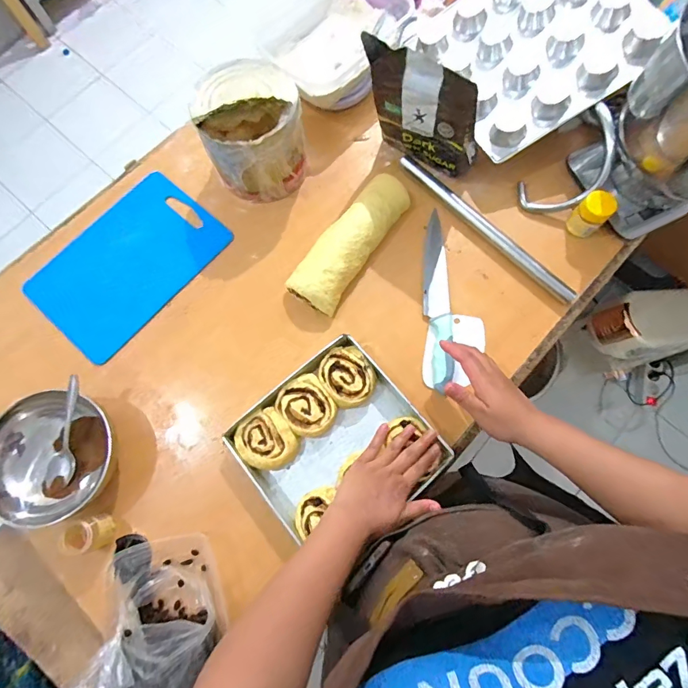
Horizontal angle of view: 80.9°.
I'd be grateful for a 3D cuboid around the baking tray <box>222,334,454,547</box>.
[{"bbox_3d":[-0.011,0.144,0.567,0.231,0.043,0.226,-39,78,-9],"label":"baking tray"}]

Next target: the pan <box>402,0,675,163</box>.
[{"bbox_3d":[0.301,-0.483,0.646,0.293,0.036,0.290,-30,74,11],"label":"pan"}]

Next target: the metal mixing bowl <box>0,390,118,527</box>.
[{"bbox_3d":[-0.396,0.153,0.541,0.146,0.088,0.159,0,75,1],"label":"metal mixing bowl"}]

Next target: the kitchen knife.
[{"bbox_3d":[0.146,-0.071,0.628,0.039,0.013,0.285,0,73,1],"label":"kitchen knife"}]

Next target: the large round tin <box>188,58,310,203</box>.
[{"bbox_3d":[-0.141,-0.329,0.627,0.143,0.144,0.145,0,75,1],"label":"large round tin"}]

